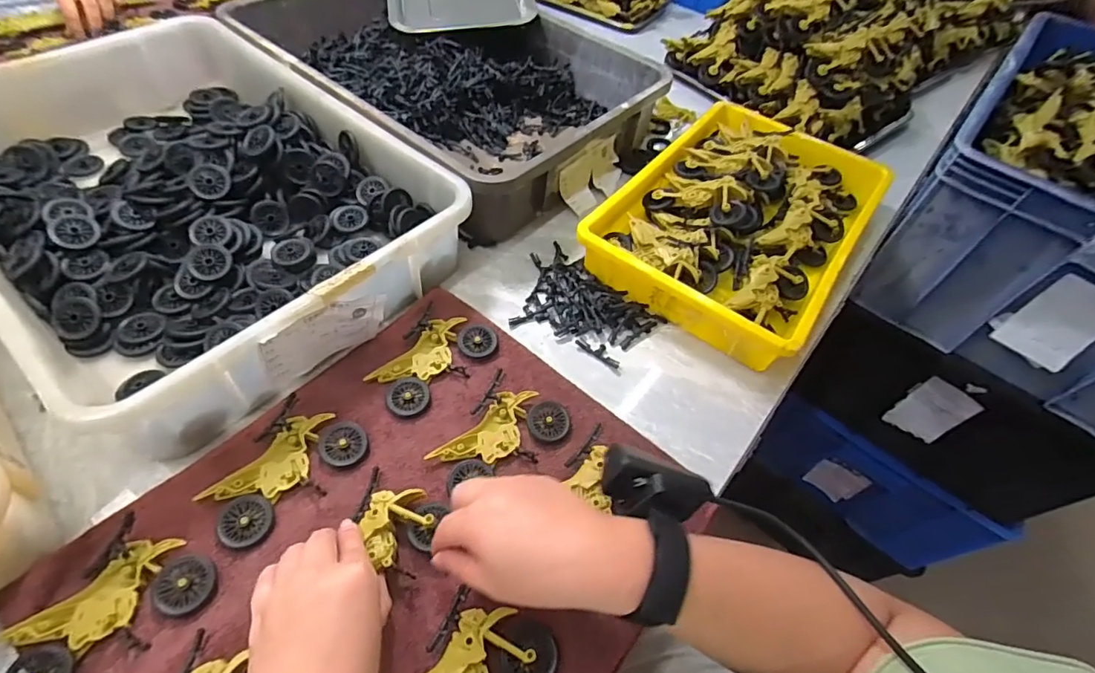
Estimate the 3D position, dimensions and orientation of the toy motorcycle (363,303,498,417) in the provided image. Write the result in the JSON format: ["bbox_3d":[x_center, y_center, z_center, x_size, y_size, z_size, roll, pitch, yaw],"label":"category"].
[{"bbox_3d":[-0.108,0.020,0.480,0.074,0.011,0.114,30,56,16],"label":"toy motorcycle"}]

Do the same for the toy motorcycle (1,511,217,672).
[{"bbox_3d":[-0.288,0.182,0.334,0.077,0.018,0.112,30,56,16],"label":"toy motorcycle"}]

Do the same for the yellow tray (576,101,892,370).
[{"bbox_3d":[0.232,-0.145,0.611,0.240,0.073,0.367,33,57,18],"label":"yellow tray"}]

